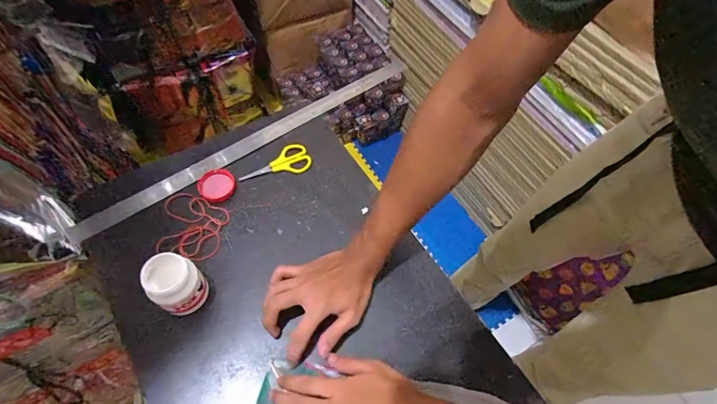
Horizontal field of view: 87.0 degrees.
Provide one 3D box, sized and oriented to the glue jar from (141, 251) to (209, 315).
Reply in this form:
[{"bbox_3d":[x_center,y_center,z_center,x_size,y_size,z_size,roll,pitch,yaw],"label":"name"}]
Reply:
[{"bbox_3d":[-0.220,0.101,0.458,0.048,0.080,0.055,36,64,15],"label":"glue jar"}]

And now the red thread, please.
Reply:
[{"bbox_3d":[-0.243,0.034,0.542,0.100,0.013,0.096,2,61,-3],"label":"red thread"}]

